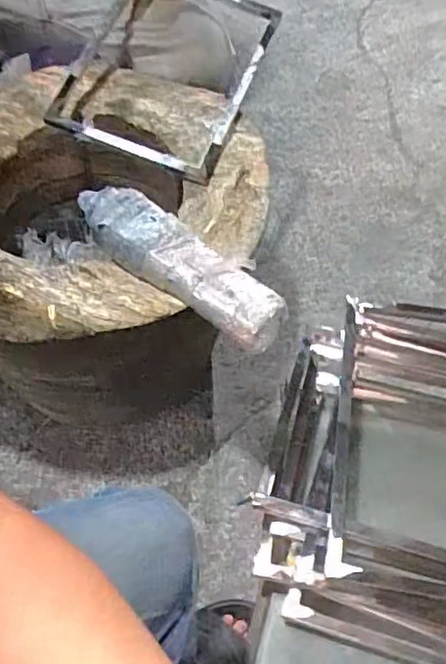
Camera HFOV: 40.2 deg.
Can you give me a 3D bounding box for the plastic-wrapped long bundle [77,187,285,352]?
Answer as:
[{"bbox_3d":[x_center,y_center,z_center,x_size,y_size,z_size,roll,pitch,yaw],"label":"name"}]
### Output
[{"bbox_3d":[-0.059,-0.089,0.749,0.319,0.054,0.078,34,61,23],"label":"plastic-wrapped long bundle"}]

